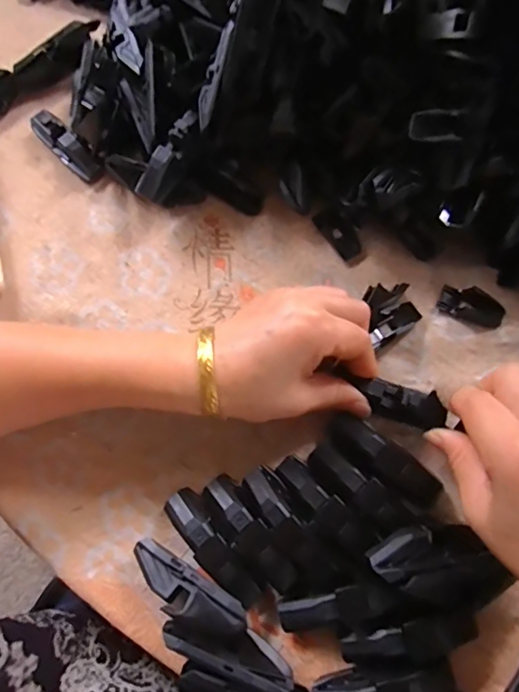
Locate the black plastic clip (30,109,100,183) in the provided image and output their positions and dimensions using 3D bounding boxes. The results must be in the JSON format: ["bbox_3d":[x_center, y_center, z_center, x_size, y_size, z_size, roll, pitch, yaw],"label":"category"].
[{"bbox_3d":[-0.151,-0.155,0.361,0.017,0.024,0.074,-43,74,-6],"label":"black plastic clip"}]

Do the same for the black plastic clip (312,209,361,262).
[{"bbox_3d":[0.057,-0.081,0.334,0.018,0.009,0.040,-36,73,-4],"label":"black plastic clip"}]

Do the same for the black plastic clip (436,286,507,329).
[{"bbox_3d":[0.141,-0.027,0.311,0.041,0.010,0.019,21,78,12],"label":"black plastic clip"}]

